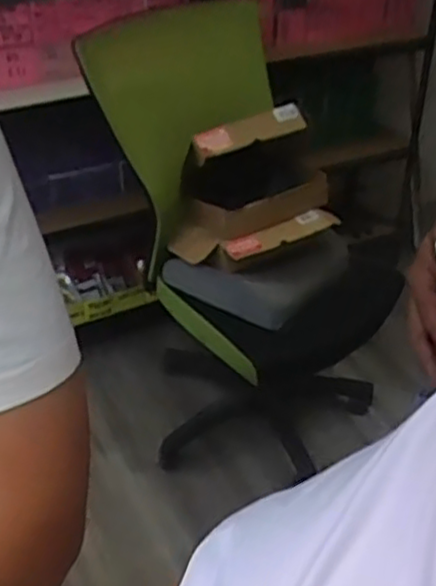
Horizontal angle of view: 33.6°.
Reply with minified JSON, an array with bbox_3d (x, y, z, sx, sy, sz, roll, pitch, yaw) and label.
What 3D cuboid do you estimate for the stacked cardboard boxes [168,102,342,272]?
[{"bbox_3d":[0.106,-0.242,1.601,0.371,0.278,0.182,-24,43,-31],"label":"stacked cardboard boxes"}]

